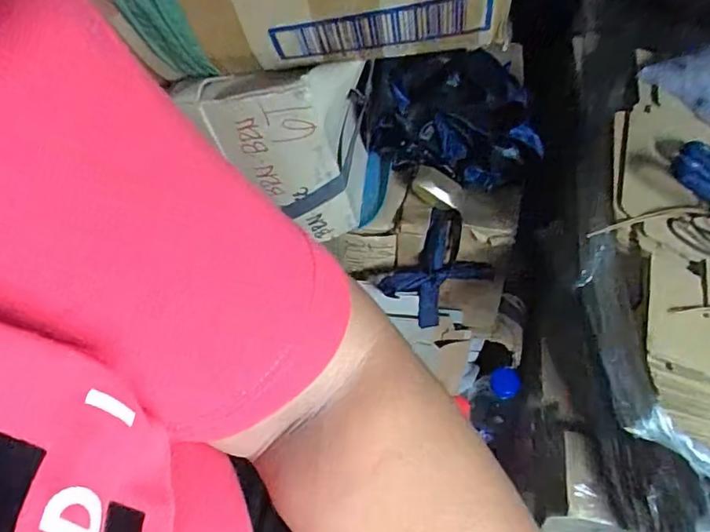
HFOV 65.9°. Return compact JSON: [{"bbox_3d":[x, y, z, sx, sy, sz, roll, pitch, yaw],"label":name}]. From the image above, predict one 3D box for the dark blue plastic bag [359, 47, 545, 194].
[{"bbox_3d":[0.093,-0.138,0.509,0.162,0.120,0.056,9,52,2],"label":"dark blue plastic bag"}]

